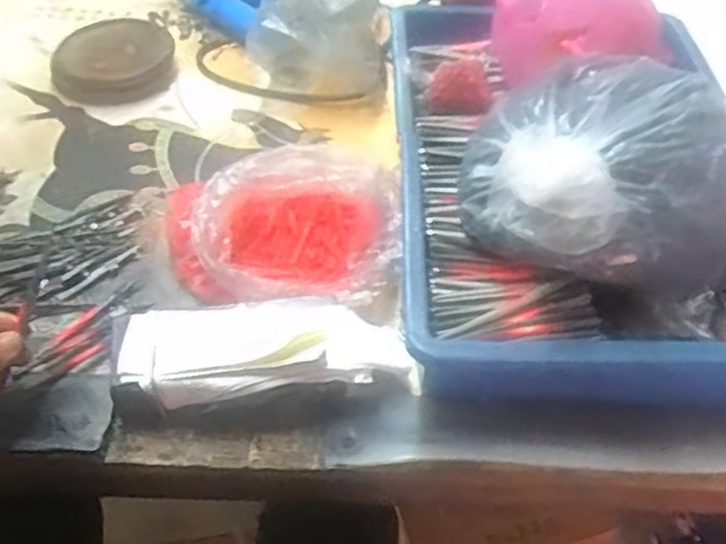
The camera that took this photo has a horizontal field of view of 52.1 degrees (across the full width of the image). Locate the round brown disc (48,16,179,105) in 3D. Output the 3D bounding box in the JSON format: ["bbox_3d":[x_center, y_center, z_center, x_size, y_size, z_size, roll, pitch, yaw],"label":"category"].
[{"bbox_3d":[-0.248,-0.216,0.745,0.118,0.018,0.120,-7,49,-9],"label":"round brown disc"}]

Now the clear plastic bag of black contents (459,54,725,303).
[{"bbox_3d":[0.174,-0.076,0.515,0.211,0.085,0.187,-14,50,-15],"label":"clear plastic bag of black contents"}]

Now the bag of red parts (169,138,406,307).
[{"bbox_3d":[-0.059,-0.033,0.547,0.169,0.079,0.123,-1,48,-5],"label":"bag of red parts"}]

